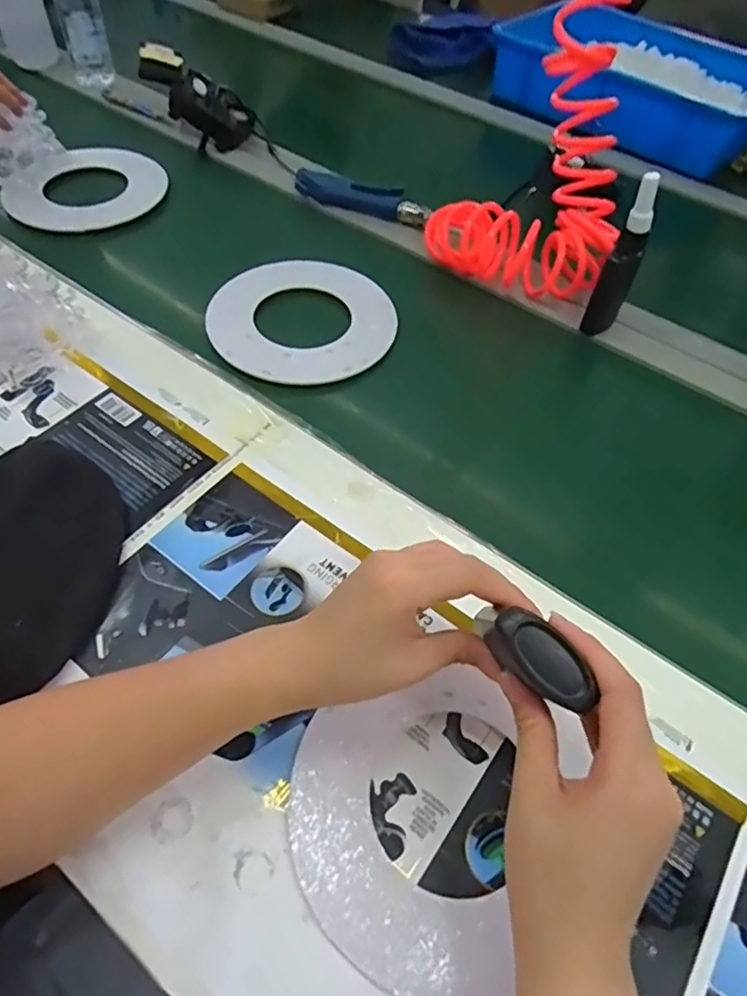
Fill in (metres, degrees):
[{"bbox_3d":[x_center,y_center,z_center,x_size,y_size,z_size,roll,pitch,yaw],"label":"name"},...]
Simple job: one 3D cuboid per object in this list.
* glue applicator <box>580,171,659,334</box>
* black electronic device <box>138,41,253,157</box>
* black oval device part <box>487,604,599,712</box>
[{"bbox_3d":[0.246,-0.231,0.601,0.030,0.162,0.032,25,57,14],"label":"glue applicator"},{"bbox_3d":[-0.240,-0.535,0.817,0.157,0.061,0.063,32,51,-26],"label":"black electronic device"},{"bbox_3d":[0.077,0.072,0.275,0.050,0.014,0.025,43,96,9],"label":"black oval device part"}]

